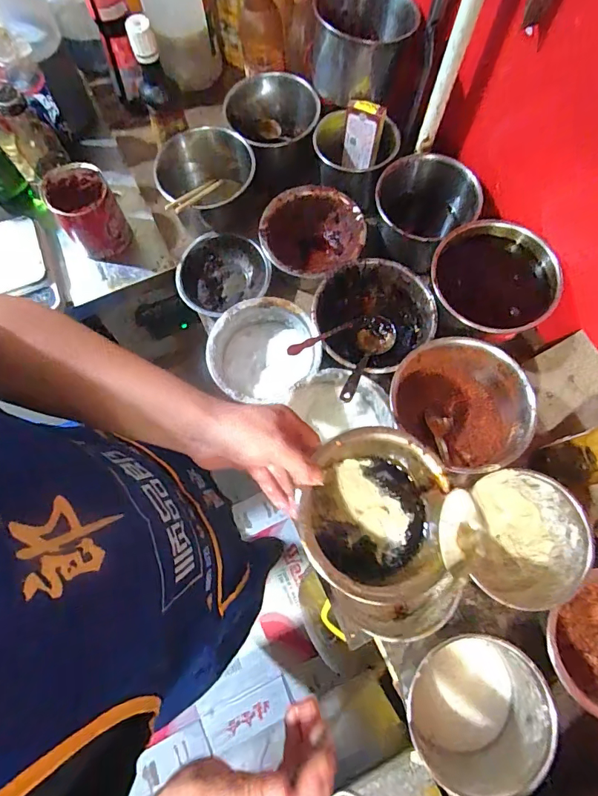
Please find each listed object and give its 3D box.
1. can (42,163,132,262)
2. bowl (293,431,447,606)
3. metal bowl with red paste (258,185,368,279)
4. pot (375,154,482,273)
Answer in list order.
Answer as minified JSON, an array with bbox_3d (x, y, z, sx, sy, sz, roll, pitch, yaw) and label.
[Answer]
[{"bbox_3d":[-0.351,-0.310,0.737,0.098,0.106,0.100,-27,74,-9],"label":"can"},{"bbox_3d":[0.078,0.117,0.449,0.142,0.079,0.155,10,72,3],"label":"bowl"},{"bbox_3d":[0.022,-0.248,0.727,0.161,0.107,0.158,0,72,0],"label":"metal bowl with red paste"},{"bbox_3d":[0.197,-0.296,0.721,0.154,0.132,0.145,0,72,0],"label":"pot"}]

